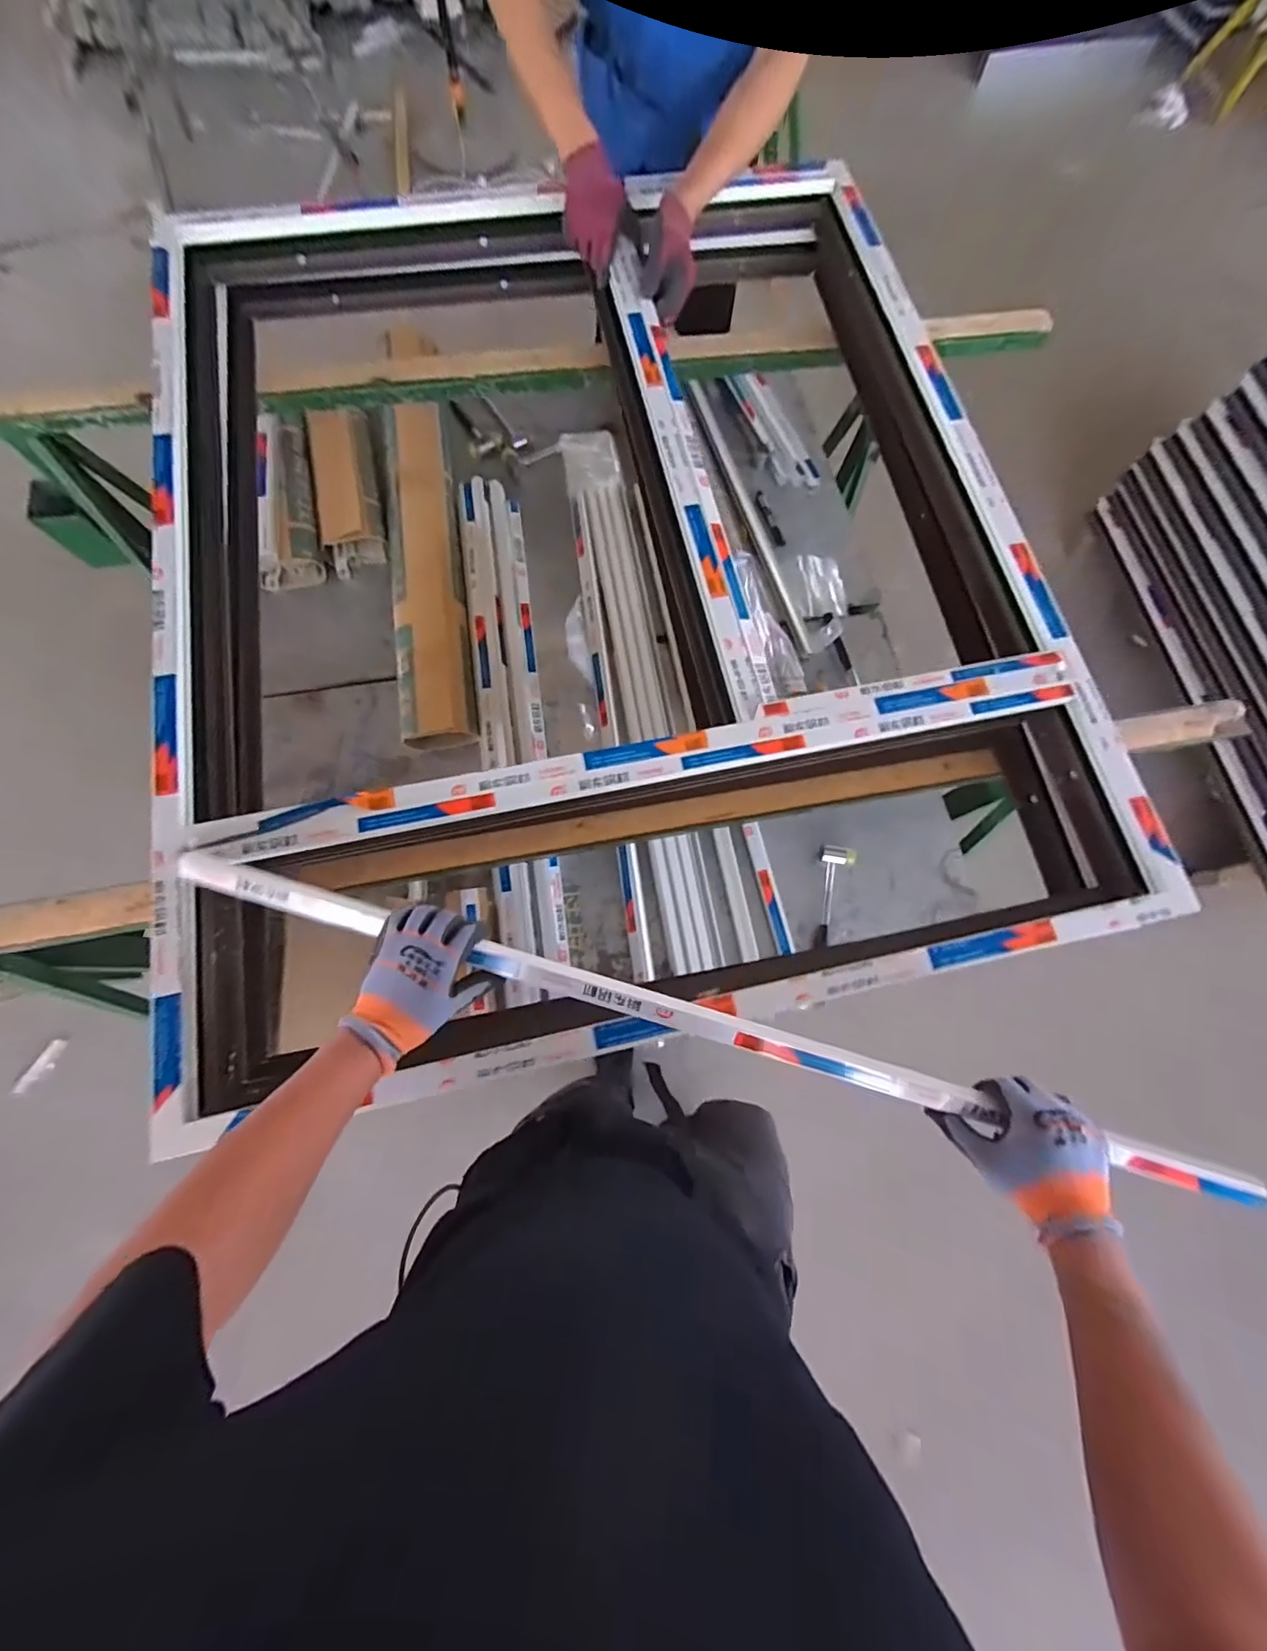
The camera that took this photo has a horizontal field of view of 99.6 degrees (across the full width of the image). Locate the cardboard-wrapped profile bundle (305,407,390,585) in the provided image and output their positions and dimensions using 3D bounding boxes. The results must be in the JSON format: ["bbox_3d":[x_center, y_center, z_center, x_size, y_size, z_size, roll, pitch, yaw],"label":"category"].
[{"bbox_3d":[-0.565,-0.677,1.076,0.121,0.072,0.332,-12,75,-5],"label":"cardboard-wrapped profile bundle"}]

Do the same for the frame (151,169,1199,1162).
[{"bbox_3d":[-0.051,-0.416,0.796,1.130,0.140,1.359,-11,75,-5],"label":"frame"}]

